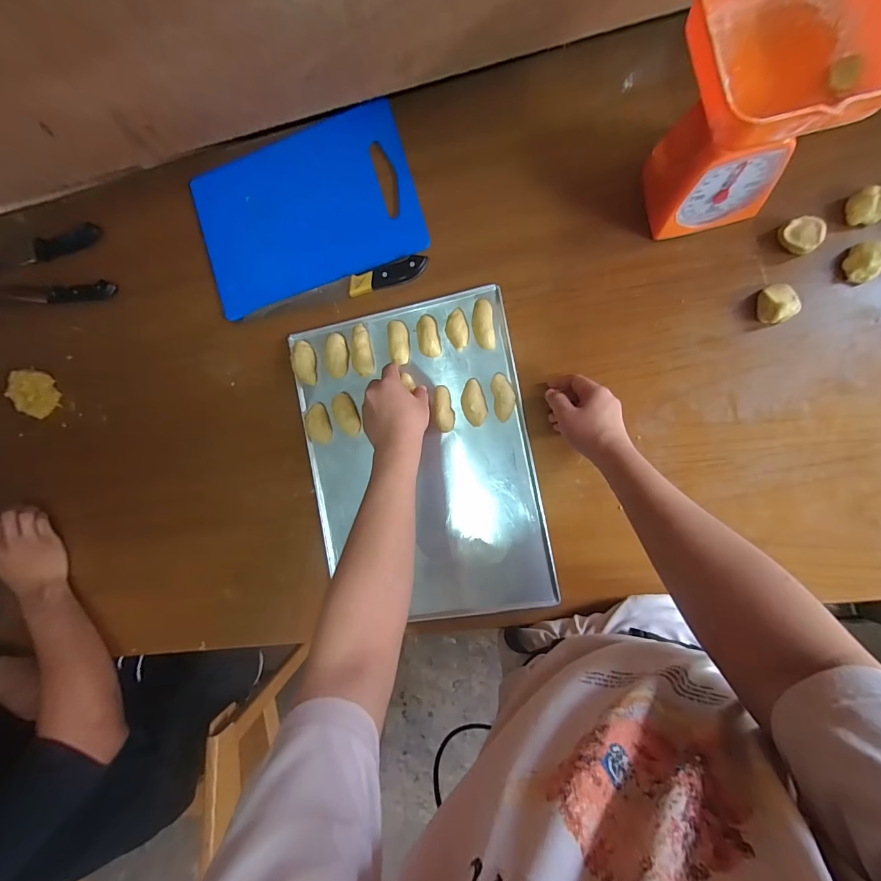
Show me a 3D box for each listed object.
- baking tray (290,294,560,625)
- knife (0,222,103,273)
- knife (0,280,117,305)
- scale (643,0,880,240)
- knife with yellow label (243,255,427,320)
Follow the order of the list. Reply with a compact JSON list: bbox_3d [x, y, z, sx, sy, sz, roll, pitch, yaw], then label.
[{"bbox_3d":[-0.031,0.031,0.571,0.318,0.034,0.446,-11,90,8],"label":"baking tray"},{"bbox_3d":[-0.684,-0.310,0.652,0.257,0.014,0.038,-14,89,8],"label":"knife"},{"bbox_3d":[-0.662,-0.246,0.649,0.261,0.019,0.035,2,92,8],"label":"knife"},{"bbox_3d":[0.311,-0.342,0.406,0.144,0.189,0.153,-8,90,8],"label":"scale"},{"bbox_3d":[-0.157,-0.223,0.584,0.280,0.021,0.032,-11,90,8],"label":"knife with yellow label"}]

